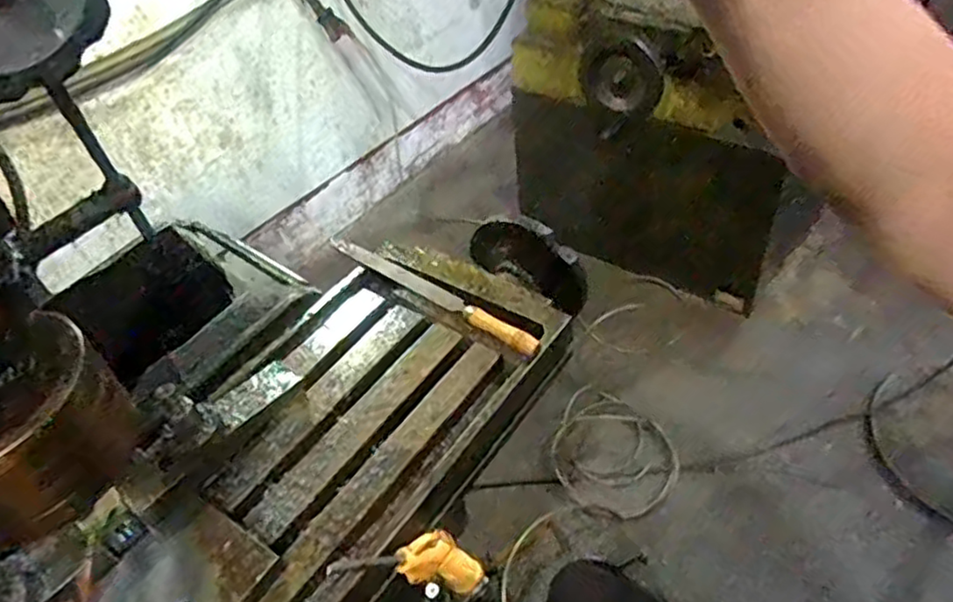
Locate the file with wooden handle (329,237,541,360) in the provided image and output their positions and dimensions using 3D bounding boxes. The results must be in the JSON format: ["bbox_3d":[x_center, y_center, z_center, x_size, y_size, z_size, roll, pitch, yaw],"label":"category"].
[{"bbox_3d":[-0.050,-0.015,0.697,0.292,0.026,0.024,29,55,32],"label":"file with wooden handle"}]

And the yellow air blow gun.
[{"bbox_3d":[-0.038,0.207,0.539,0.051,0.193,0.027,-48,52,-2],"label":"yellow air blow gun"}]

